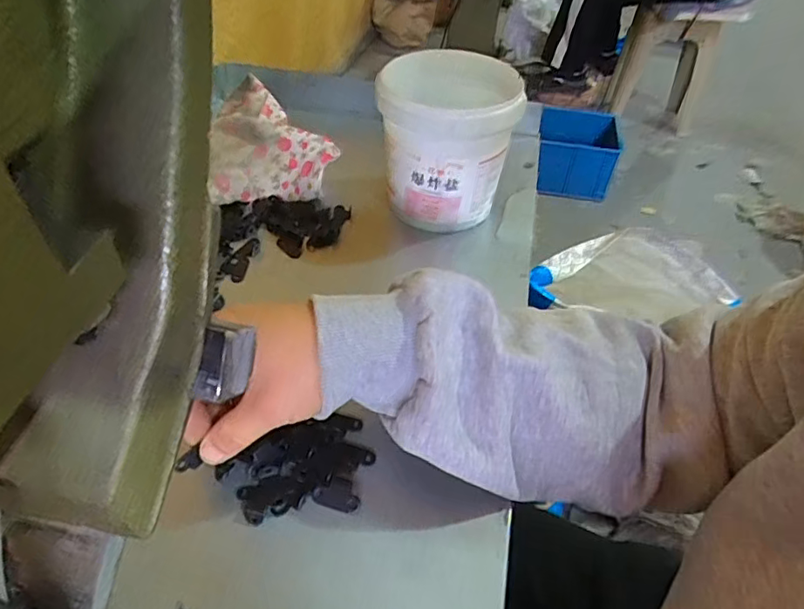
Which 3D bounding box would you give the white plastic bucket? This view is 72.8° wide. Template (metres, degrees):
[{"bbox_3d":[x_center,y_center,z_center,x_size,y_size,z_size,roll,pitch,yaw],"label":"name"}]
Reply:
[{"bbox_3d":[0.038,-0.145,0.501,0.115,0.131,0.123,5,46,-2],"label":"white plastic bucket"}]

